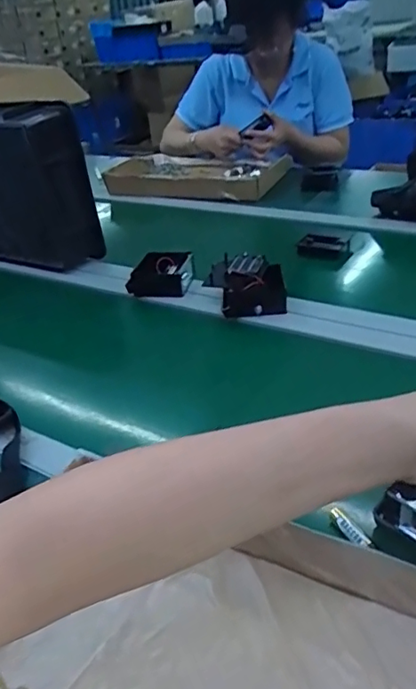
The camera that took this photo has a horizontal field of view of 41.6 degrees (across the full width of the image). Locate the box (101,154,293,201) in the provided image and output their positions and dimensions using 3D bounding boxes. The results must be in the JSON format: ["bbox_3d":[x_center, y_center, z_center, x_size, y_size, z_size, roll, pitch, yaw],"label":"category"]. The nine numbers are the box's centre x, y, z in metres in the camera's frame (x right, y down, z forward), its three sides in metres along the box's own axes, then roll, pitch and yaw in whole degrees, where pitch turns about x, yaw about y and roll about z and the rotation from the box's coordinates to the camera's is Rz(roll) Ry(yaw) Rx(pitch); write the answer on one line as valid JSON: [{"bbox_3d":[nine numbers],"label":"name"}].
[{"bbox_3d":[-0.033,-0.442,1.396,0.464,0.057,0.314,6,36,19],"label":"box"}]

